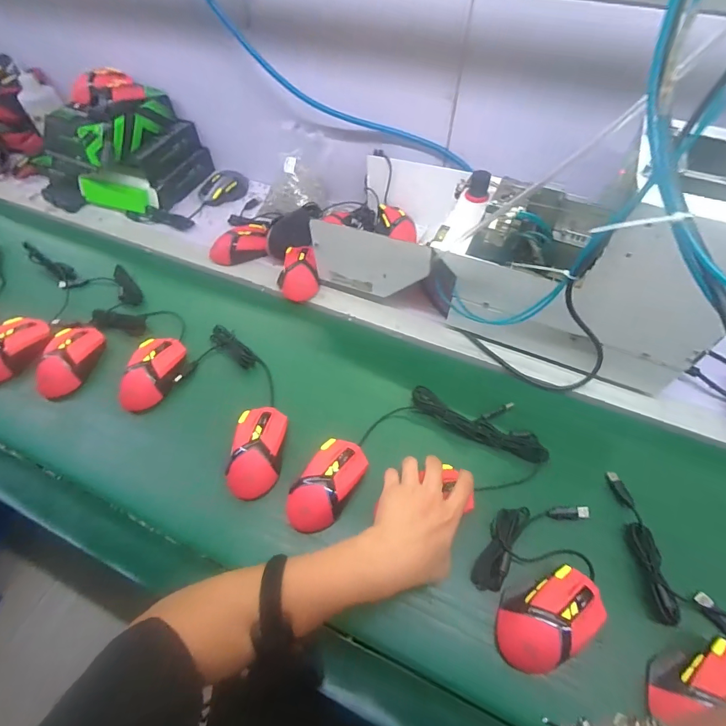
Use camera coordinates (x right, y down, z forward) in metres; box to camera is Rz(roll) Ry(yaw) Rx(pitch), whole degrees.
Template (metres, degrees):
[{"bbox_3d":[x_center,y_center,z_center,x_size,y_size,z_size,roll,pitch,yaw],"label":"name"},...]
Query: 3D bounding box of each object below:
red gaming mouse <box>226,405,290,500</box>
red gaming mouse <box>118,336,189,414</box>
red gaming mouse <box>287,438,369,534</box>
[{"bbox_3d":[-0.138,0.114,0.524,0.065,0.040,0.119,8,57,6],"label":"red gaming mouse"},{"bbox_3d":[-0.309,0.012,0.590,0.069,0.039,0.121,9,57,7],"label":"red gaming mouse"},{"bbox_3d":[-0.044,0.149,0.497,0.070,0.042,0.122,34,63,21],"label":"red gaming mouse"}]

